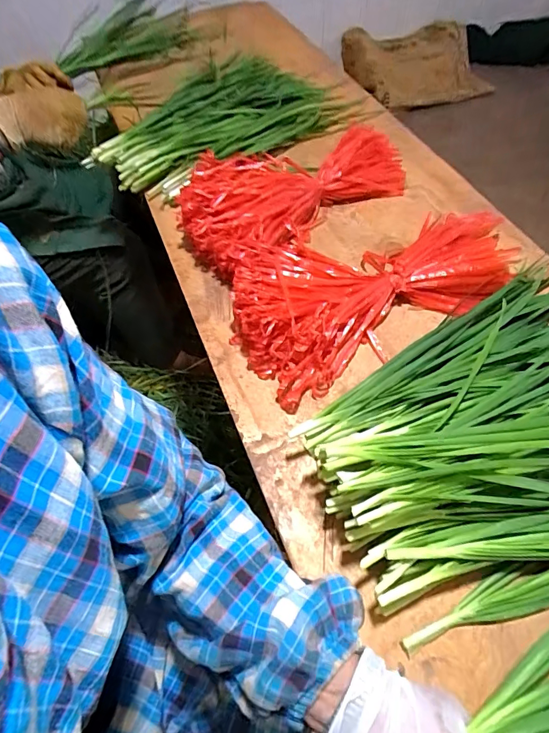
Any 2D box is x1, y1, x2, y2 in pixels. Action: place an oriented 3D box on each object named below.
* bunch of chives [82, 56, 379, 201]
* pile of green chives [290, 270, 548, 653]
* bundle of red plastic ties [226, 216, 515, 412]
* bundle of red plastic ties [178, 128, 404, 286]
[{"bbox_3d":[-0.095,-0.409,0.699,0.456,0.068,0.271,-27,62,-13],"label":"bunch of chives"},{"bbox_3d":[0.237,0.041,0.393,0.409,0.091,0.277,-22,61,-10],"label":"pile of green chives"},{"bbox_3d":[0.122,-0.108,0.514,0.367,0.065,0.186,-27,62,-13],"label":"bundle of red plastic ties"},{"bbox_3d":[0.026,-0.250,0.592,0.329,0.077,0.173,-30,63,-14],"label":"bundle of red plastic ties"}]

